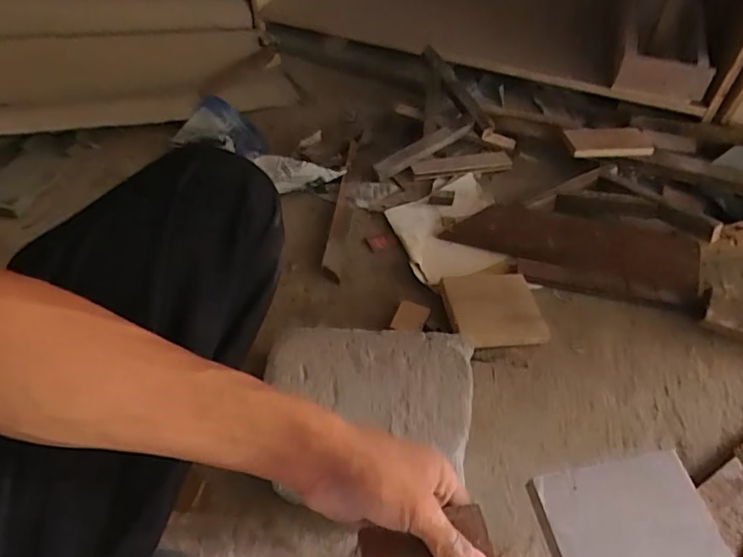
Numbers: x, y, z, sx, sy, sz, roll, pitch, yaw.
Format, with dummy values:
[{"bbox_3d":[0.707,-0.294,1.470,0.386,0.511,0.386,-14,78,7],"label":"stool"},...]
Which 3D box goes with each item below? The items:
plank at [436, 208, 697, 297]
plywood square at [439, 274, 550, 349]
[{"bbox_3d":[0.310,-0.061,0.844,0.360,0.026,0.112,14,57,11],"label":"plank"},{"bbox_3d":[0.172,0.044,0.765,0.143,0.013,0.119,-5,58,-23],"label":"plywood square"}]

